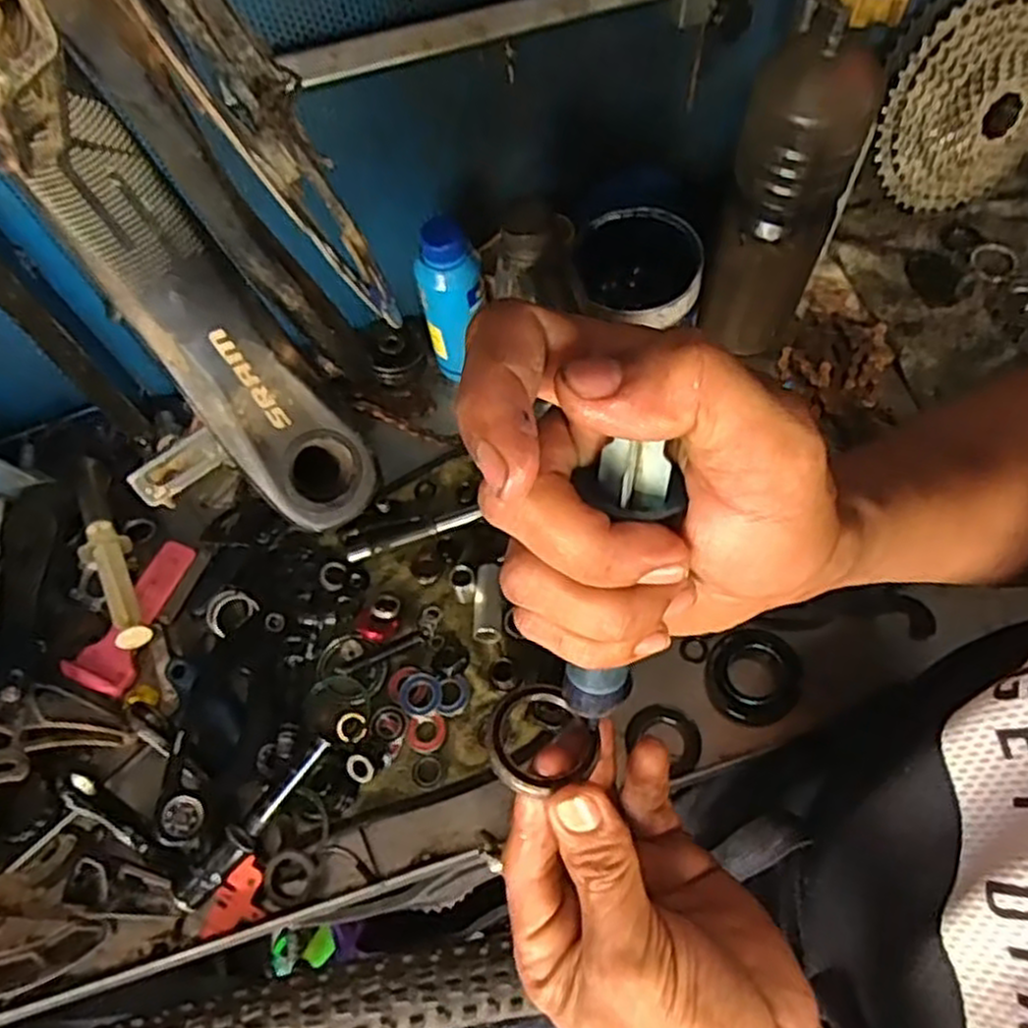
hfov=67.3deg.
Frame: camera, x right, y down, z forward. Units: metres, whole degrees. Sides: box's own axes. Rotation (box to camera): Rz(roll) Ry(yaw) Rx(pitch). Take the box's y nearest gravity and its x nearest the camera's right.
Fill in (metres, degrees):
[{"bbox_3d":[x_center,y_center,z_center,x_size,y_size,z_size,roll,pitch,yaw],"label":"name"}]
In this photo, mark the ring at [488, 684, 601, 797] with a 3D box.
[{"bbox_3d":[0.009,0.078,0.269,0.035,0.006,0.036,-2,58,3],"label":"ring"}]

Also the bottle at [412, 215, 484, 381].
[{"bbox_3d":[-0.046,-0.160,0.595,0.049,0.144,0.035,-12,63,0],"label":"bottle"}]

